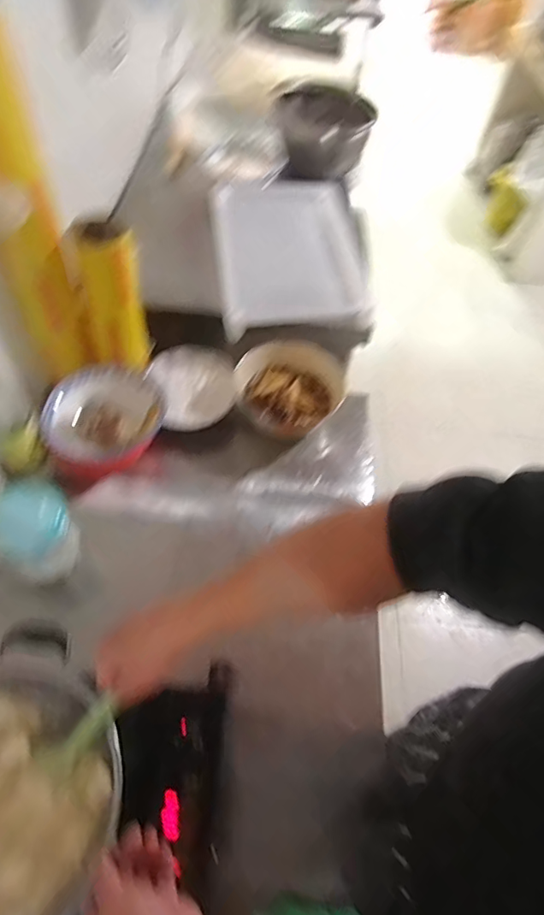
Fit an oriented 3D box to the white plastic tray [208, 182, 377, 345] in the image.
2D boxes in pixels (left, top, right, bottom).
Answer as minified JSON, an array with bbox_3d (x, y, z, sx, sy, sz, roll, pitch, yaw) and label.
[{"bbox_3d":[0.038,-0.445,1.109,0.310,0.076,0.447,-3,55,-8],"label":"white plastic tray"}]

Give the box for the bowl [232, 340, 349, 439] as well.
[{"bbox_3d":[0.034,-0.131,0.959,0.187,0.088,0.179,3,54,-4],"label":"bowl"}]

